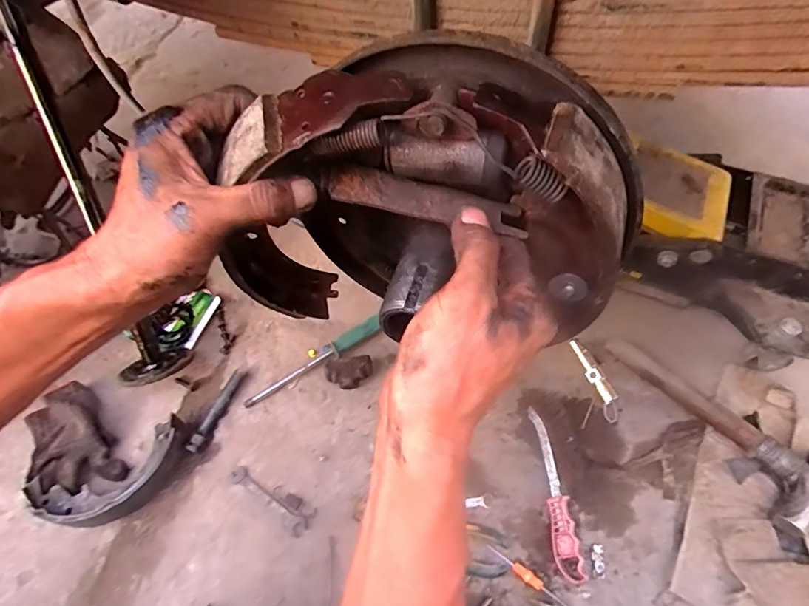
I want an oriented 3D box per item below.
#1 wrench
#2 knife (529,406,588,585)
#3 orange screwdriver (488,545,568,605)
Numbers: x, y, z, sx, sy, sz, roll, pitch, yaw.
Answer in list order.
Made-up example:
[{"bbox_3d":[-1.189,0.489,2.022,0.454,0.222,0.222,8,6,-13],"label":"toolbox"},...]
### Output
[{"bbox_3d":[-0.181,0.263,0.616,0.131,0.005,0.036,27,65,17],"label":"wrench"},{"bbox_3d":[0.197,0.247,0.603,0.028,0.021,0.210,-4,60,0],"label":"knife"},{"bbox_3d":[0.158,0.339,0.554,0.126,0.013,0.012,34,67,20],"label":"orange screwdriver"}]

